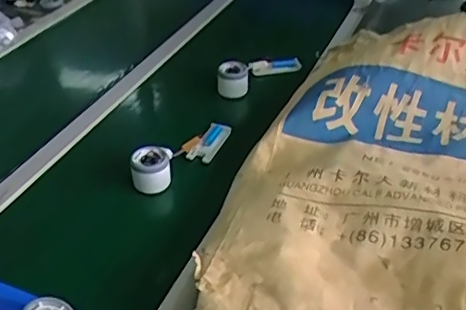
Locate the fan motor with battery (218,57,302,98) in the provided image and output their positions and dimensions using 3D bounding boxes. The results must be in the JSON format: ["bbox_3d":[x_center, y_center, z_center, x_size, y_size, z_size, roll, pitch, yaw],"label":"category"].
[{"bbox_3d":[0.059,-0.180,1.157,0.187,0.065,0.057,-29,45,-33],"label":"fan motor with battery"}]

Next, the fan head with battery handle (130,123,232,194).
[{"bbox_3d":[-0.076,-0.009,0.937,0.074,0.046,0.205,26,44,31],"label":"fan head with battery handle"}]

